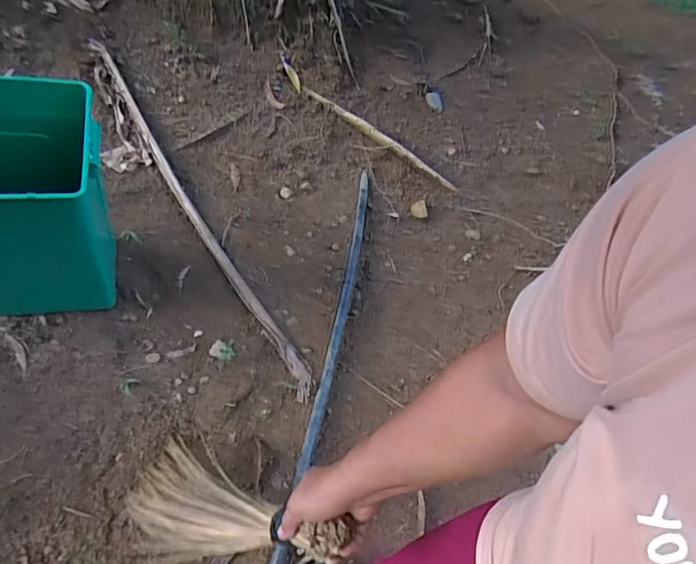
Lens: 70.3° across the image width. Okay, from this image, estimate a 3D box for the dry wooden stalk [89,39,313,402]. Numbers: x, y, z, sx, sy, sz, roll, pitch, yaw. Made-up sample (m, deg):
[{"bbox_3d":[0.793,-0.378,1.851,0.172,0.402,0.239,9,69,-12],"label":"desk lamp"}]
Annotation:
[{"bbox_3d":[-0.509,-0.264,1.347,0.163,0.050,1.052,-29,74,-25],"label":"dry wooden stalk"}]

